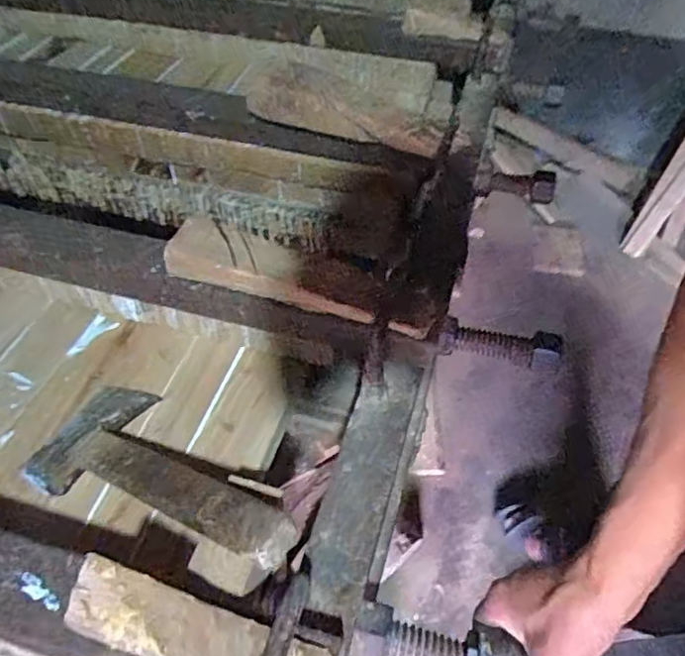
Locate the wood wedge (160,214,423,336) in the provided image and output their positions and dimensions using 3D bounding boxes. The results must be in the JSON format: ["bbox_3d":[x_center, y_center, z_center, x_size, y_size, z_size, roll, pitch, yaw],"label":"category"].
[{"bbox_3d":[-0.045,-0.052,0.550,0.232,0.042,0.063,11,50,8],"label":"wood wedge"}]

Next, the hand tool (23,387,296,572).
[{"bbox_3d":[-0.147,0.115,0.465,0.283,0.032,0.113,12,48,40],"label":"hand tool"}]

